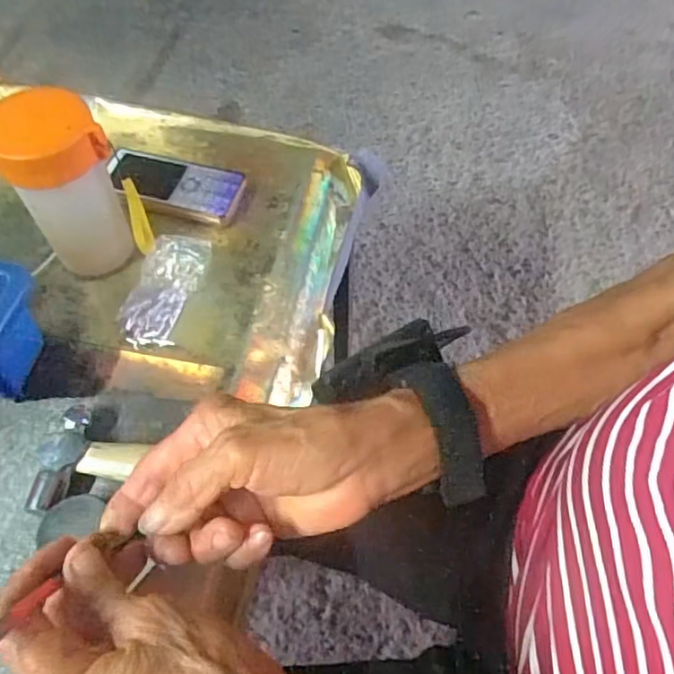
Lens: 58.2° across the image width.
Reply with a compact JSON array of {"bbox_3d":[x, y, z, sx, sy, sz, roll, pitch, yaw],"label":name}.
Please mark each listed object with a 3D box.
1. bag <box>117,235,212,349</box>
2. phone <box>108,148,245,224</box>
[{"bbox_3d":[-0.137,-0.037,0.467,0.046,0.025,0.090,18,58,10],"label":"bag"},{"bbox_3d":[-0.145,-0.133,0.533,0.119,0.018,0.058,16,59,11],"label":"phone"}]

